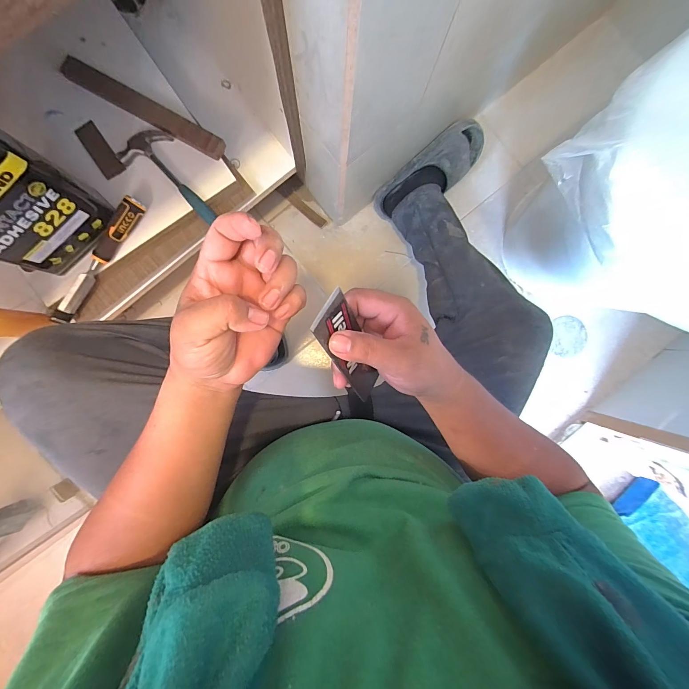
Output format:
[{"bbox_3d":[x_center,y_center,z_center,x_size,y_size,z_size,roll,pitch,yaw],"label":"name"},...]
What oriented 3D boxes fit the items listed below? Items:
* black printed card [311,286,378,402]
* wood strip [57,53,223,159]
[{"bbox_3d":[0.004,0.002,0.275,0.004,0.105,0.044,14,63,34],"label":"black printed card"},{"bbox_3d":[-0.386,-0.457,0.611,0.332,0.014,0.040,28,89,-2],"label":"wood strip"}]

